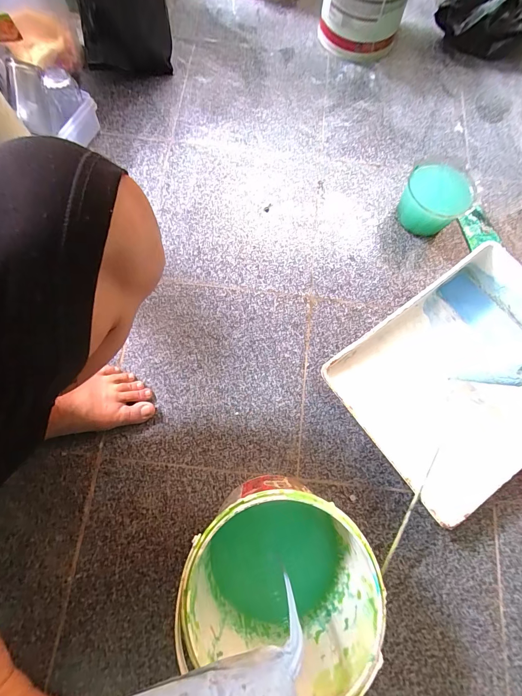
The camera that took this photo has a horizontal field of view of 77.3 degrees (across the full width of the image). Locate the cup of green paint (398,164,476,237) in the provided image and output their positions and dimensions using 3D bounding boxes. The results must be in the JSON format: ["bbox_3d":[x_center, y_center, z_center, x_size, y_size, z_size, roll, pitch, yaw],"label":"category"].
[{"bbox_3d":[0.302,-0.257,0.582,0.109,0.091,0.091,29,76,7],"label":"cup of green paint"}]

